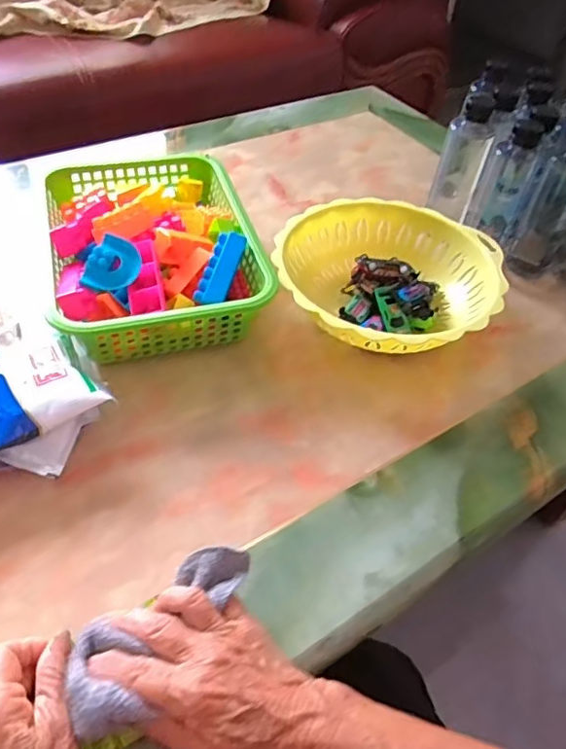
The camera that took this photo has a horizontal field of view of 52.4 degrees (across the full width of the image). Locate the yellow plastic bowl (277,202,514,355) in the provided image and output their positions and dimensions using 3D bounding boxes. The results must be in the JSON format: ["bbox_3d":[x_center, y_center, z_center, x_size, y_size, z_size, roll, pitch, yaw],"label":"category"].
[{"bbox_3d":[0.115,-0.102,0.646,0.234,0.068,0.233,3,48,-3],"label":"yellow plastic bowl"}]

